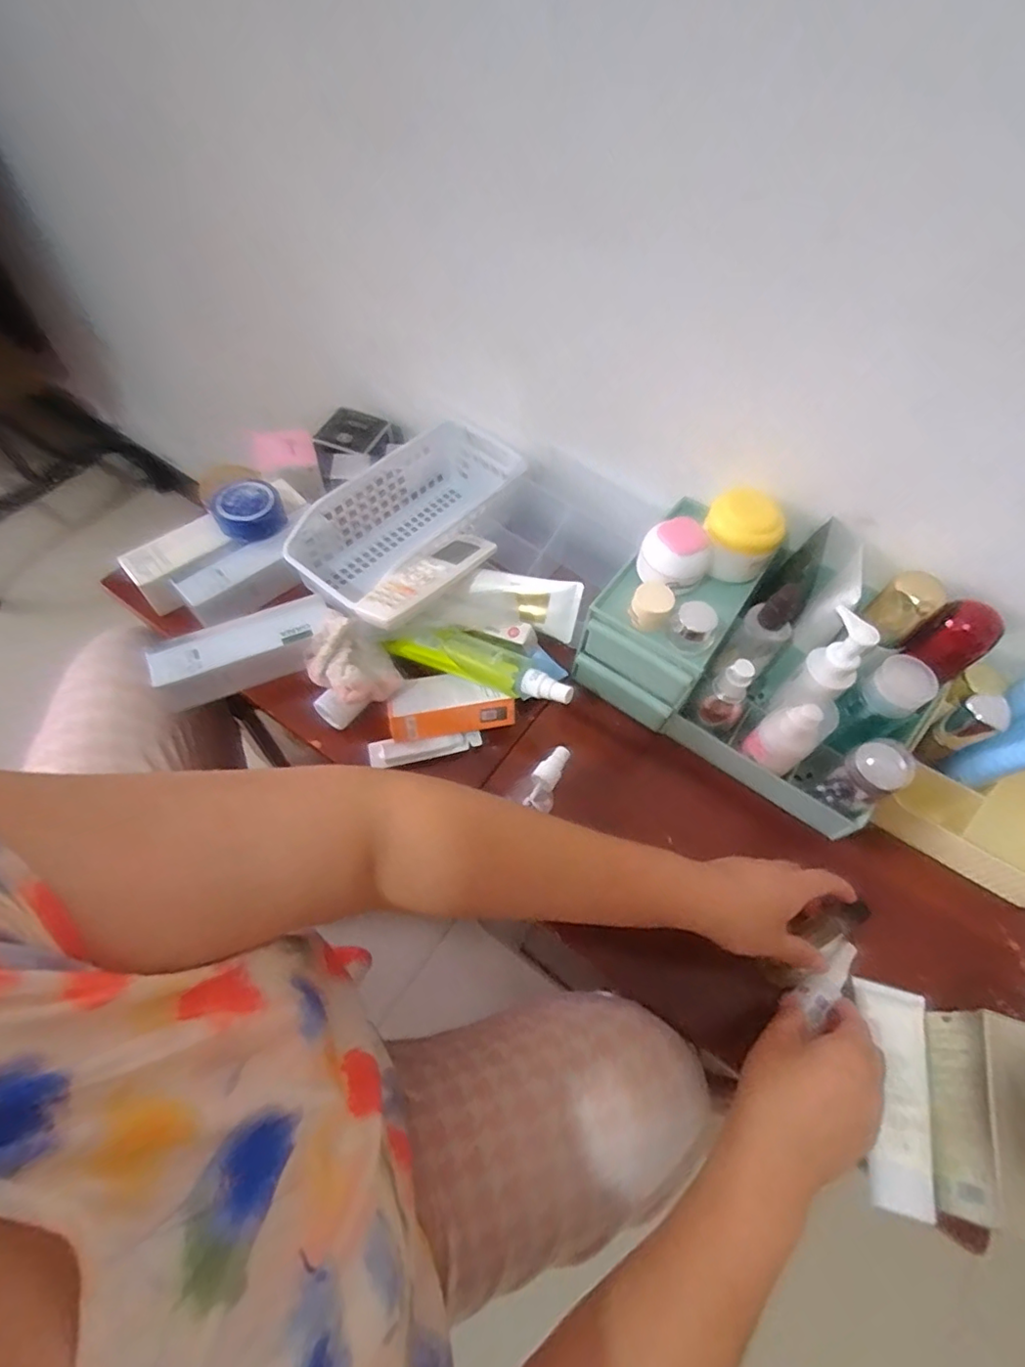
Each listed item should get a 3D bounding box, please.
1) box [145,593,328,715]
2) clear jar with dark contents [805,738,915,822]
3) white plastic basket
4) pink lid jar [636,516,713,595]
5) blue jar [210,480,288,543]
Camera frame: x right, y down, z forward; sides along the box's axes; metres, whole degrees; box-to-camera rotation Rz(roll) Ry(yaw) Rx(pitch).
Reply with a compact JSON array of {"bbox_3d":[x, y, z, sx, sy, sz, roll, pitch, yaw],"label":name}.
[{"bbox_3d":[-0.252,-0.031,0.555,0.157,0.053,0.050,-21,63,-15],"label":"box"},{"bbox_3d":[0.284,0.079,0.474,0.037,0.075,0.042,-26,65,-17],"label":"clear jar with dark contents"},{"bbox_3d":[-0.106,-0.175,0.643,0.125,0.095,0.271,38,65,17],"label":"white plastic basket"},{"bbox_3d":[0.136,-0.110,0.499,0.054,0.043,0.054,-20,63,-15],"label":"pink lid jar"},{"bbox_3d":[-0.271,-0.180,0.599,0.068,0.031,0.058,-26,65,-17],"label":"blue jar"}]

